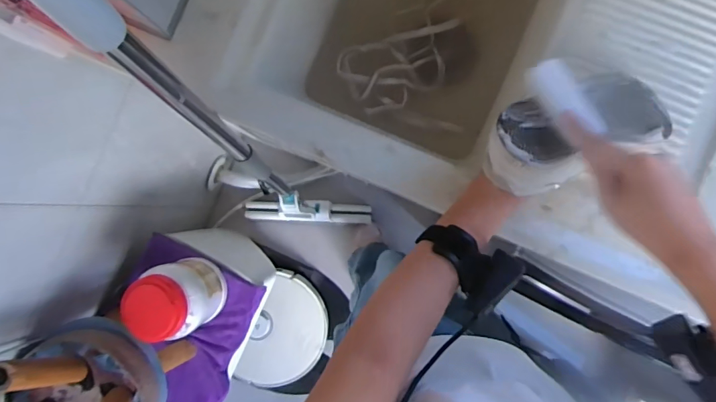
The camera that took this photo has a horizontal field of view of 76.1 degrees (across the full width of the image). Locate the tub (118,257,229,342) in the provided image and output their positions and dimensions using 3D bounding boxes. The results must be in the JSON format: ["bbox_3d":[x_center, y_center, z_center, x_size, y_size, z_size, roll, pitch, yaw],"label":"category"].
[{"bbox_3d":[-0.356,0.188,0.904,0.131,0.224,0.108,33,91,3],"label":"tub"}]

